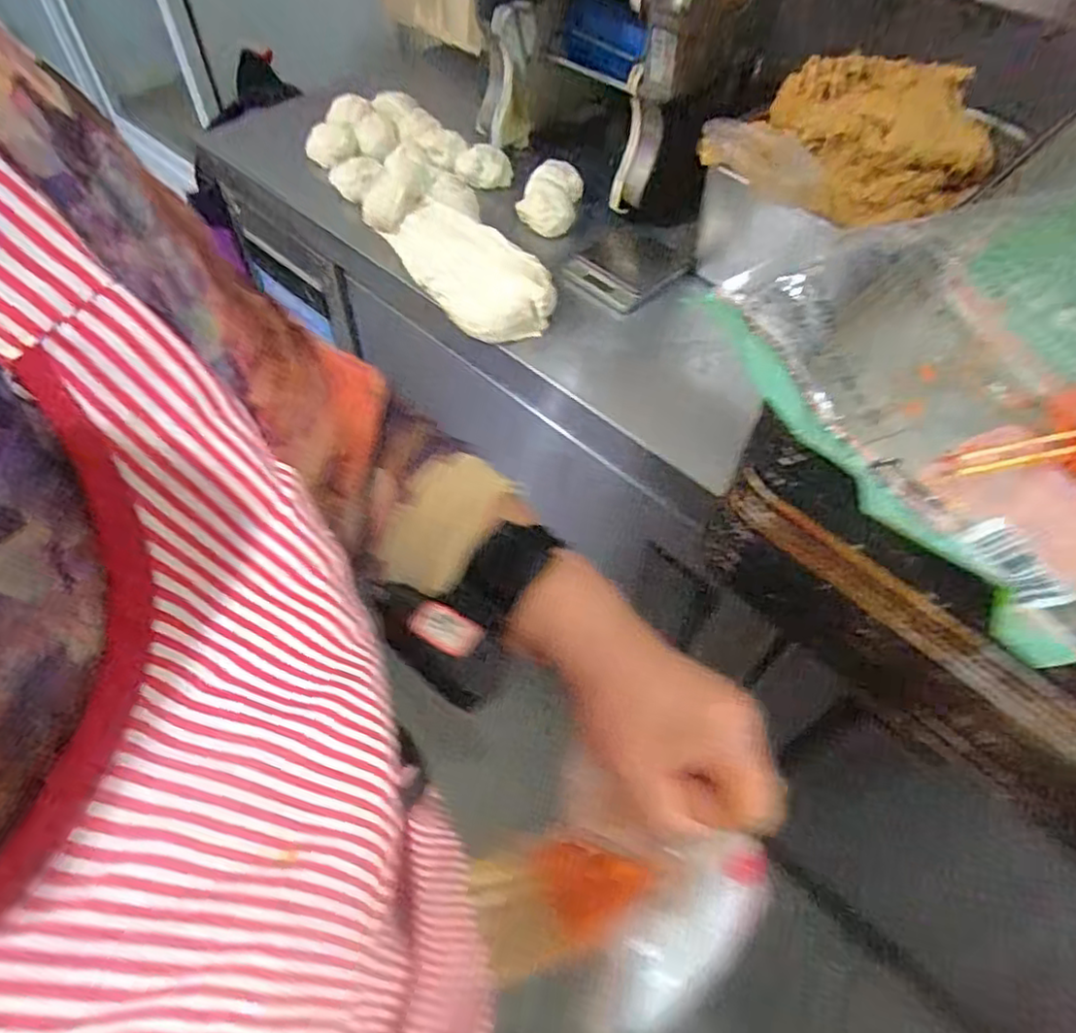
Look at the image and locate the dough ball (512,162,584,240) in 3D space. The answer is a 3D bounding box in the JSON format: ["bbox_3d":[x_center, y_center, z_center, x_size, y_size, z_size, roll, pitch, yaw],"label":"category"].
[{"bbox_3d":[0.019,-0.425,0.884,0.079,0.047,0.107,22,57,12],"label":"dough ball"}]

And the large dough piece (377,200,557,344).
[{"bbox_3d":[-0.082,-0.295,0.783,0.114,0.048,0.244,-33,63,-22],"label":"large dough piece"}]

